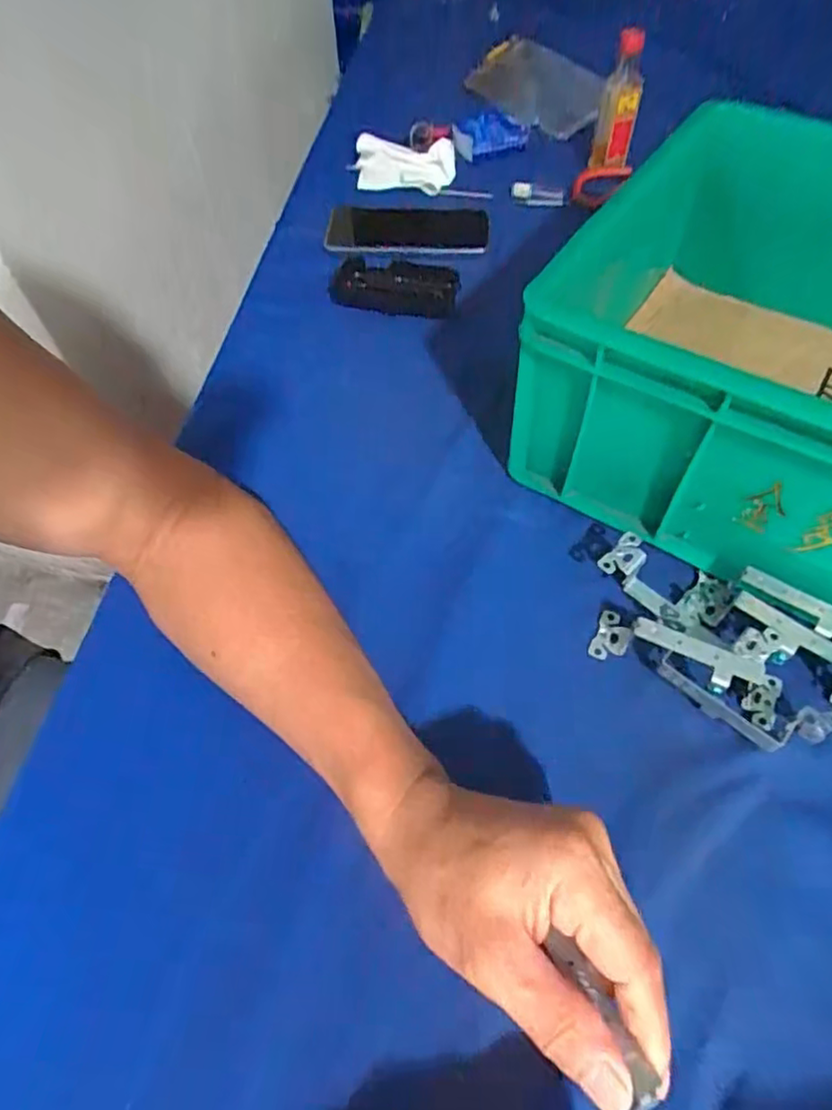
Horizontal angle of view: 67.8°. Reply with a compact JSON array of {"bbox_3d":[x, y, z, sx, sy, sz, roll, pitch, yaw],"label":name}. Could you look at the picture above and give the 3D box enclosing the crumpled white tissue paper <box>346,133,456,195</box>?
[{"bbox_3d":[-0.019,-0.422,0.680,0.118,0.044,0.040,21,58,17],"label":"crumpled white tissue paper"}]

